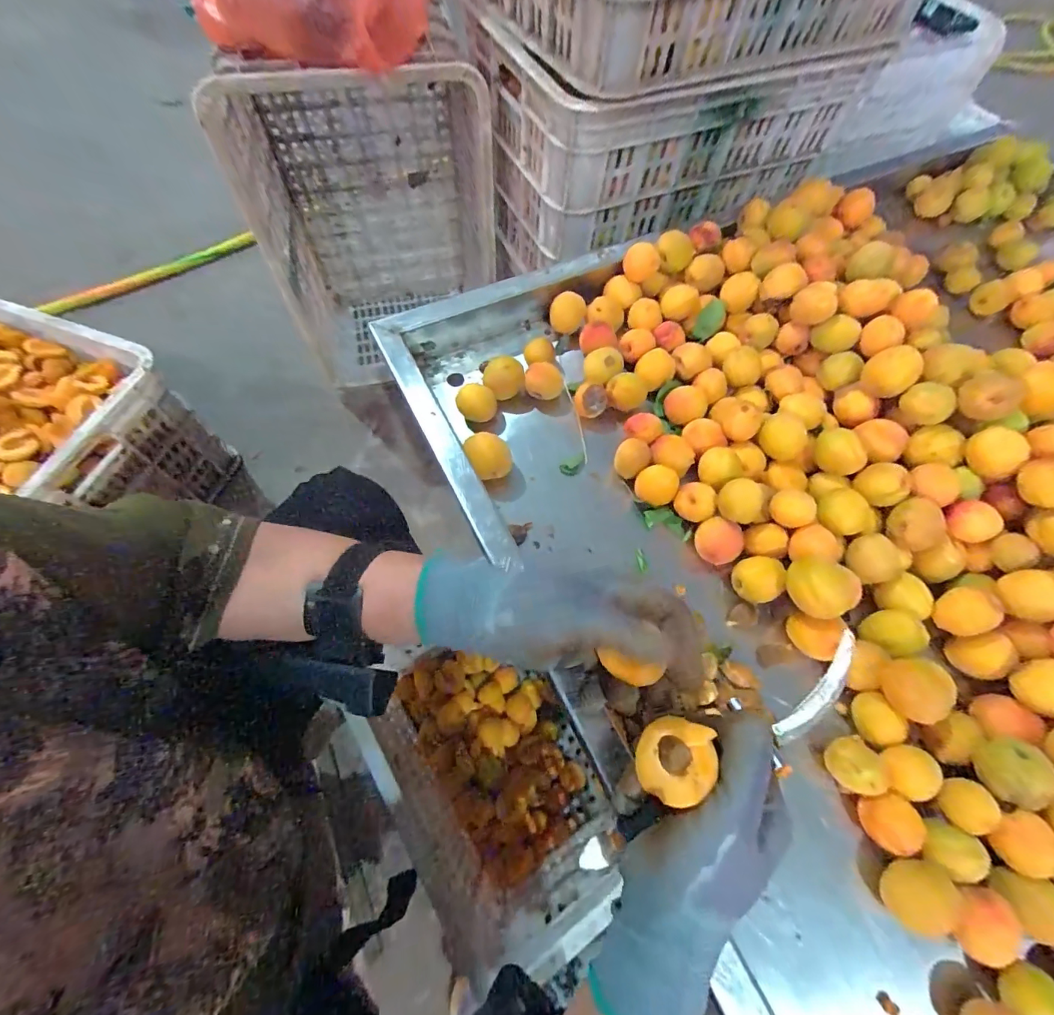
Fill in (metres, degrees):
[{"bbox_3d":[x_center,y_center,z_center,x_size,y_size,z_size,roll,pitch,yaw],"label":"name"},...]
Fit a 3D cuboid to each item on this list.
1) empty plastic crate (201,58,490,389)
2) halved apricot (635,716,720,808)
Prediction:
[{"bbox_3d":[-0.245,-0.482,0.799,0.370,0.480,0.236,-18,66,-11],"label":"empty plastic crate"},{"bbox_3d":[0.080,0.136,0.253,0.039,0.014,0.040,-27,44,30],"label":"halved apricot"}]

